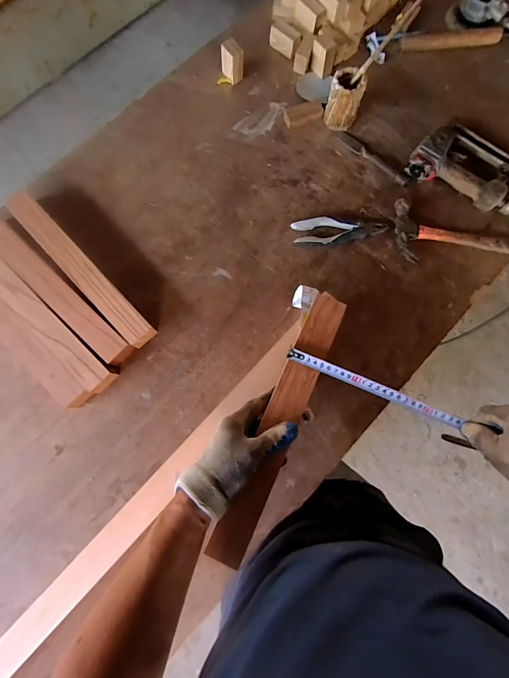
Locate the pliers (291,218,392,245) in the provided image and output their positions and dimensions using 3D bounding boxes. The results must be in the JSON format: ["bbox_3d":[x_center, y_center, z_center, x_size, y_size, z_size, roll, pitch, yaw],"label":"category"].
[{"bbox_3d":[0.177,-0.224,0.677,0.192,0.025,0.050,-3,79,-3],"label":"pliers"}]

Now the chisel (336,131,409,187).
[{"bbox_3d":[0.254,-0.391,0.715,0.184,0.013,0.025,44,81,6],"label":"chisel"}]

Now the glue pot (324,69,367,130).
[{"bbox_3d":[0.191,-0.504,0.698,0.064,0.096,0.064,0,79,-2],"label":"glue pot"}]

